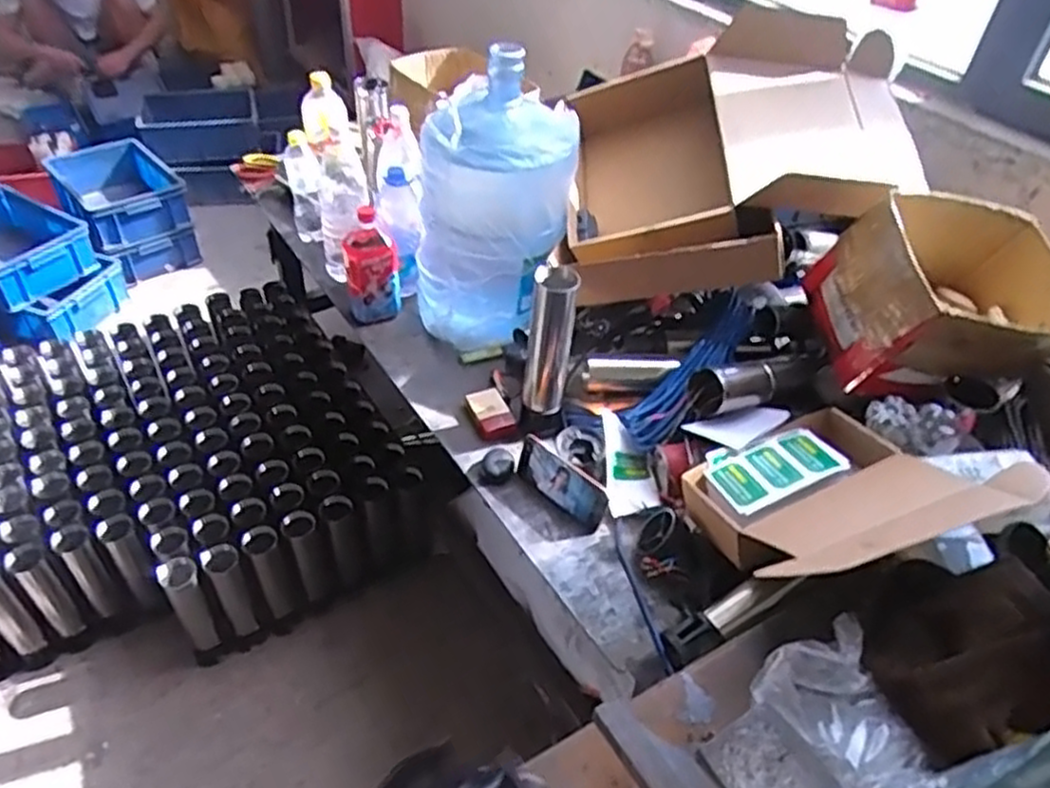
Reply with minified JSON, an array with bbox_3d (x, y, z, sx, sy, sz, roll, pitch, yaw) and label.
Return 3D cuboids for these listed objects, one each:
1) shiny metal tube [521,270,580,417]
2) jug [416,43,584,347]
[{"bbox_3d":[0.036,-0.076,1.148,0.063,0.243,0.053,13,45,8],"label":"shiny metal tube"},{"bbox_3d":[-0.059,-0.345,1.323,0.273,0.452,0.241,2,44,-3],"label":"jug"}]

